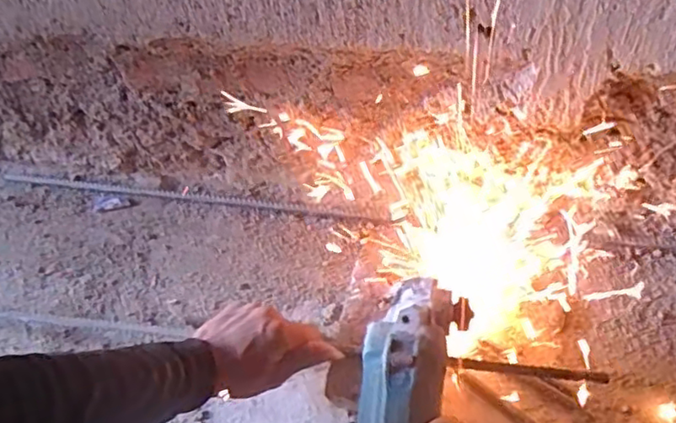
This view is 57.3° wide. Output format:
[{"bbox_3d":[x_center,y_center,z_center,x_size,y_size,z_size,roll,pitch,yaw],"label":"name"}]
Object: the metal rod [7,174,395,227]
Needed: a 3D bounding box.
[{"bbox_3d":[-0.185,-0.017,0.764,0.506,0.012,0.017,7,51,12],"label":"metal rod"}]

